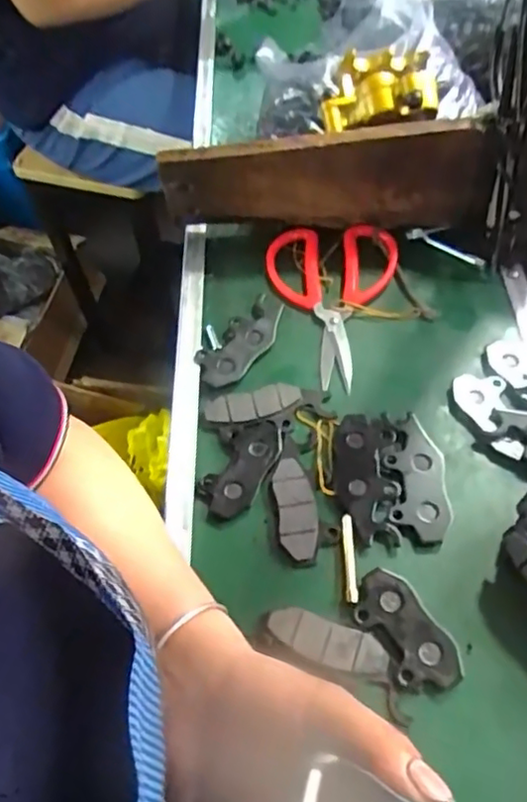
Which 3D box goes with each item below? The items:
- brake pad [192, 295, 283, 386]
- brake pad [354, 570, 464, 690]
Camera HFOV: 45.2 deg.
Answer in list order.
[{"bbox_3d":[-0.016,-0.049,0.499,0.040,0.008,0.090,33,64,23],"label":"brake pad"},{"bbox_3d":[0.083,0.135,0.373,0.037,0.006,0.073,-29,59,-15],"label":"brake pad"}]

